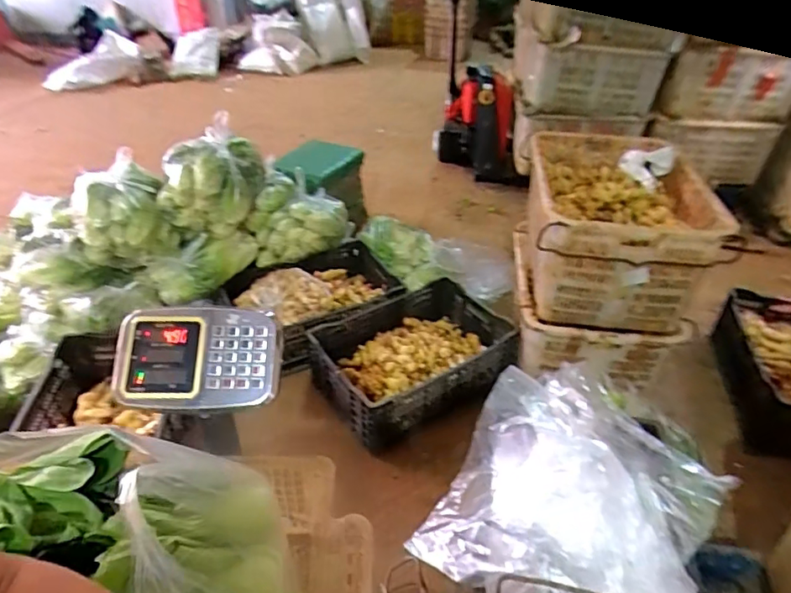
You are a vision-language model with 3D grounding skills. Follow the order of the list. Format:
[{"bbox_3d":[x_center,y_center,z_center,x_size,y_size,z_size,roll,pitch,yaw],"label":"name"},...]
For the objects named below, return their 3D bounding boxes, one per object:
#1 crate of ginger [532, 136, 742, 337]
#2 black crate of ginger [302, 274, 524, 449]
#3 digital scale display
[{"bbox_3d":[0.668,-0.227,1.674,0.477,0.352,0.666,5,37,7],"label":"crate of ginger"},{"bbox_3d":[0.060,0.222,1.806,0.645,0.241,0.448,-16,39,-21],"label":"black crate of ginger"},{"bbox_3d":[-0.303,0.095,0.804,0.253,0.045,0.155,-1,76,0],"label":"digital scale display"}]

